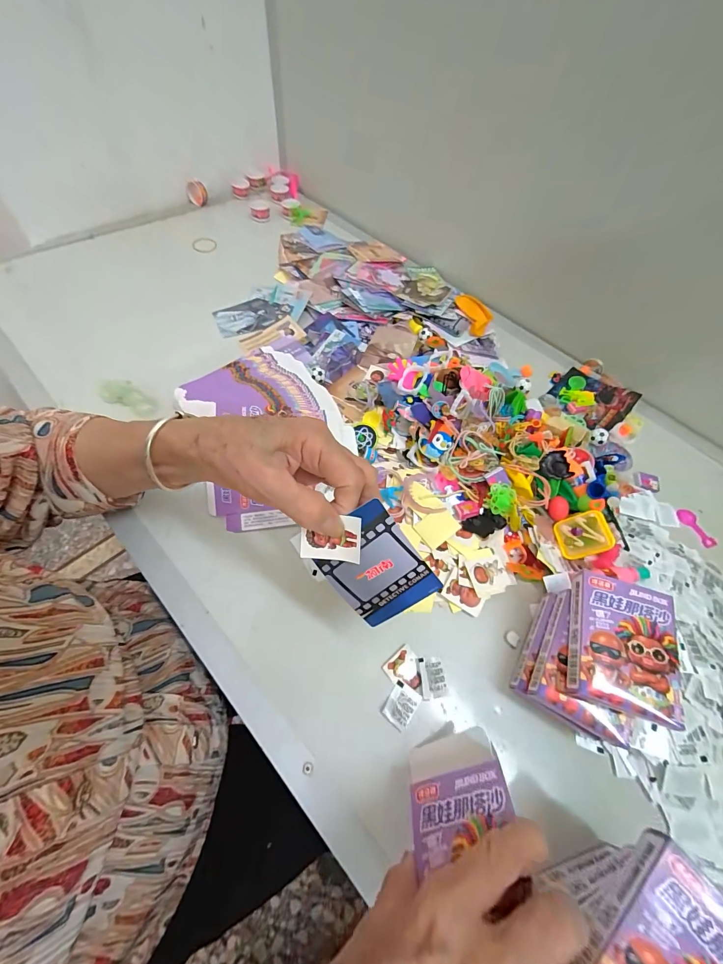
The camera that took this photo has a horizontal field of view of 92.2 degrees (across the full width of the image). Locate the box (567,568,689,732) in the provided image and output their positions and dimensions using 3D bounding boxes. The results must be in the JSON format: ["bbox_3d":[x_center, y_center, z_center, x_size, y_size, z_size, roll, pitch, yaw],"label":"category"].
[{"bbox_3d":[0.196,0.123,0.264,0.066,0.022,0.091,18,59,5],"label":"box"}]

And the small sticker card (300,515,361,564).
[{"bbox_3d":[-0.020,0.037,0.226,0.040,0.032,0.004,4,17,7],"label":"small sticker card"}]

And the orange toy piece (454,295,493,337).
[{"bbox_3d":[0.178,-0.270,0.547,0.041,0.014,0.101,-9,61,-11],"label":"orange toy piece"}]

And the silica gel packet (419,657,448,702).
[{"bbox_3d":[0.062,0.170,0.301,0.020,0.004,0.031,-1,60,-6],"label":"silica gel packet"}]

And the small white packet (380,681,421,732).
[{"bbox_3d":[0.033,0.185,0.288,0.023,0.004,0.029,35,62,14],"label":"small white packet"}]

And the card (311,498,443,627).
[{"bbox_3d":[0.009,0.060,0.236,0.060,0.086,0.004,-32,20,12],"label":"card"}]

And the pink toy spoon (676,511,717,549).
[{"bbox_3d":[0.388,0.053,0.403,0.016,0.007,0.048,-18,63,-15],"label":"pink toy spoon"}]

